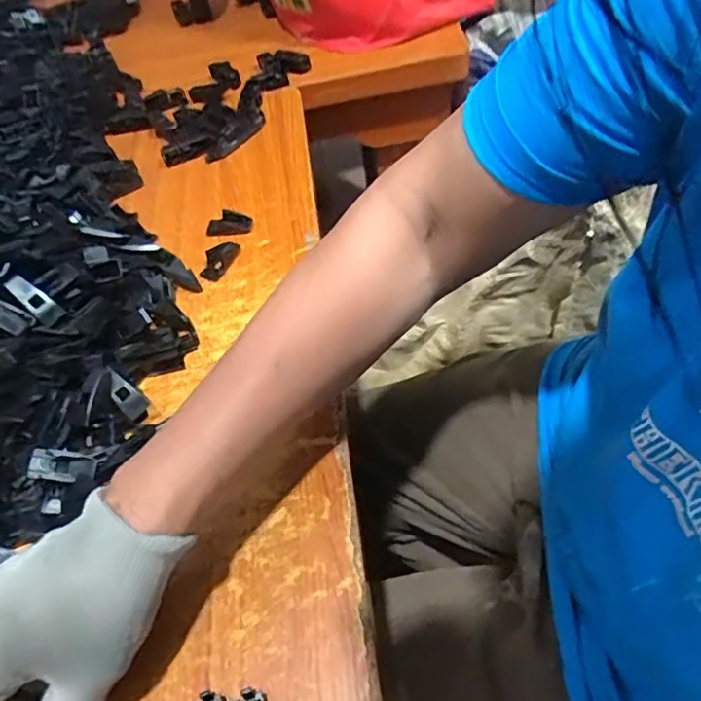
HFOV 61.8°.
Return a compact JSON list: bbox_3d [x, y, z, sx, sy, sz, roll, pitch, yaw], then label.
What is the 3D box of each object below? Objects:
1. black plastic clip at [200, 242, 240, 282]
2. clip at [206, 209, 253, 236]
[{"bbox_3d":[-0.114,-0.080,0.506,0.023,0.007,0.045,18,58,21],"label":"black plastic clip"},{"bbox_3d":[-0.110,-0.116,0.531,0.041,0.012,0.023,-6,52,4],"label":"clip"}]

